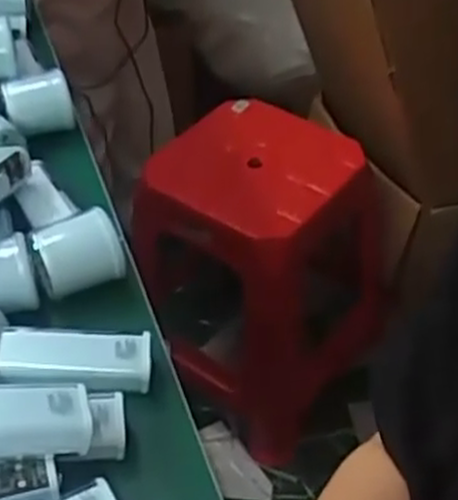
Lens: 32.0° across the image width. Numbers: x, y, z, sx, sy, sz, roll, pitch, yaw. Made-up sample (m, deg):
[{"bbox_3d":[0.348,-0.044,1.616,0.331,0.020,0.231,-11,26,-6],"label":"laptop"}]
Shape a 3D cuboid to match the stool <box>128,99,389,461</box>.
[{"bbox_3d":[0.058,0.024,1.278,0.294,0.454,0.298,-34,53,-29],"label":"stool"}]

